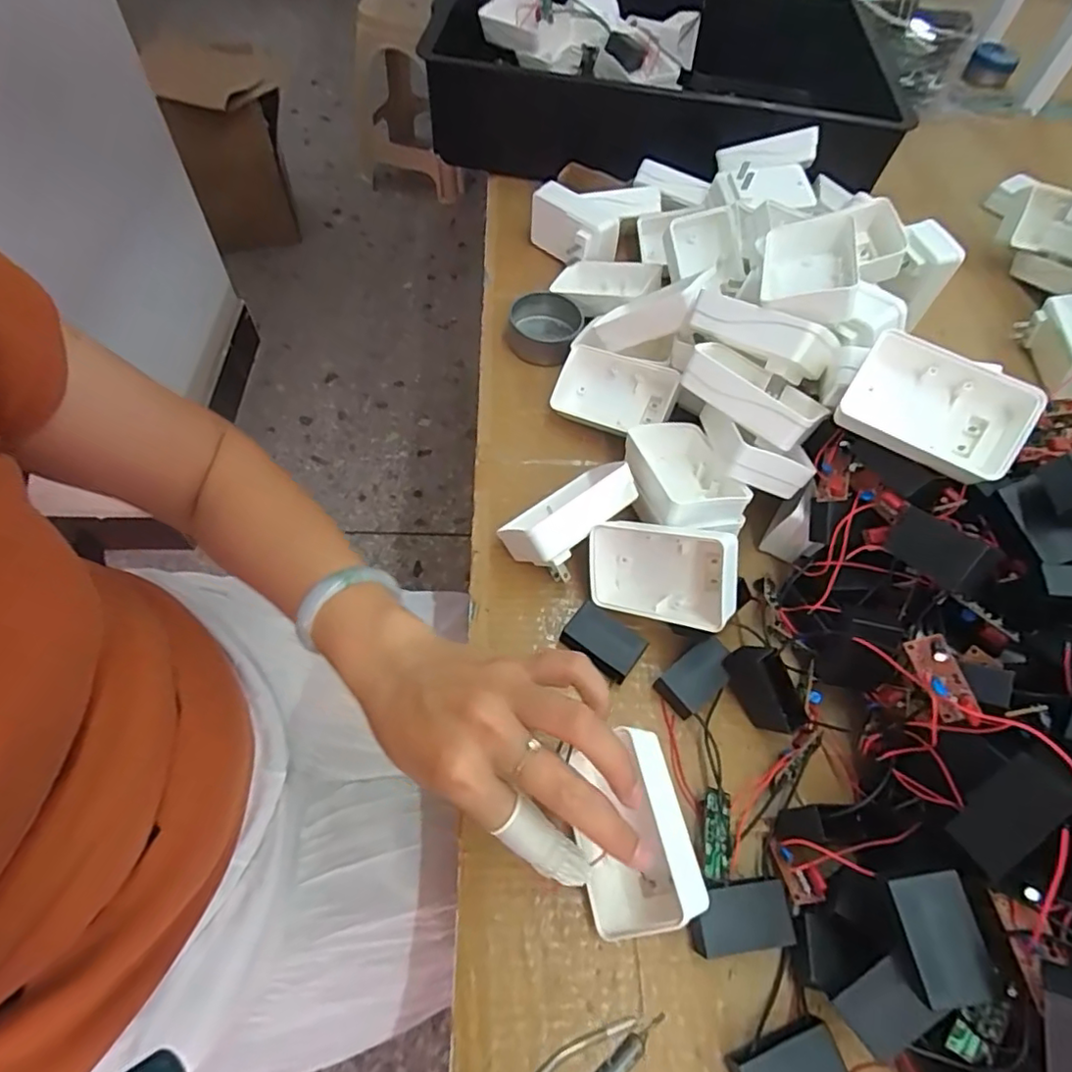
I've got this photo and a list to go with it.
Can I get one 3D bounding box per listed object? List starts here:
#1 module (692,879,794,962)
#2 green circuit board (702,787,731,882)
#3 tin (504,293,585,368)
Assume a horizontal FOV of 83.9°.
[{"bbox_3d":[0.103,0.193,0.303,0.048,0.021,0.030,-1,59,-5],"label":"module"},{"bbox_3d":[0.098,0.161,0.322,0.016,0.005,0.044,21,54,-8],"label":"green circuit board"},{"bbox_3d":[0.007,-0.178,0.517,0.062,0.030,0.064,2,59,-3],"label":"tin"}]

